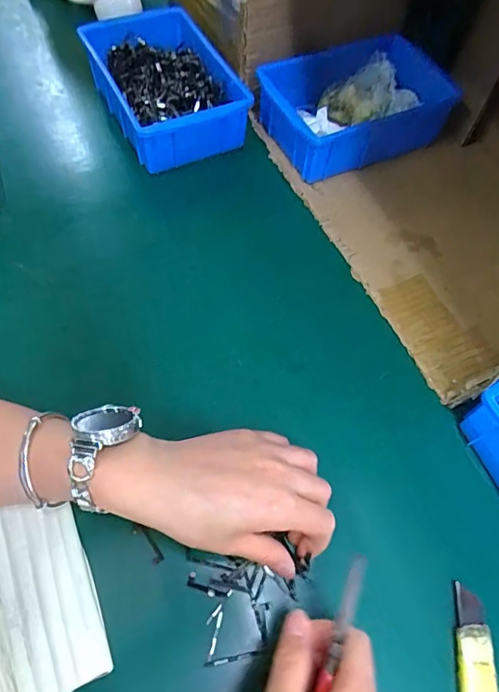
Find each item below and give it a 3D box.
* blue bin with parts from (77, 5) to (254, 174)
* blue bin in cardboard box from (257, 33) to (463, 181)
[{"bbox_3d":[-0.096,-0.301,0.538,0.140,0.066,0.209,-24,66,-14],"label":"blue bin with parts"},{"bbox_3d":[0.122,-0.274,0.536,0.209,0.060,0.139,-20,66,-12],"label":"blue bin in cardboard box"}]

